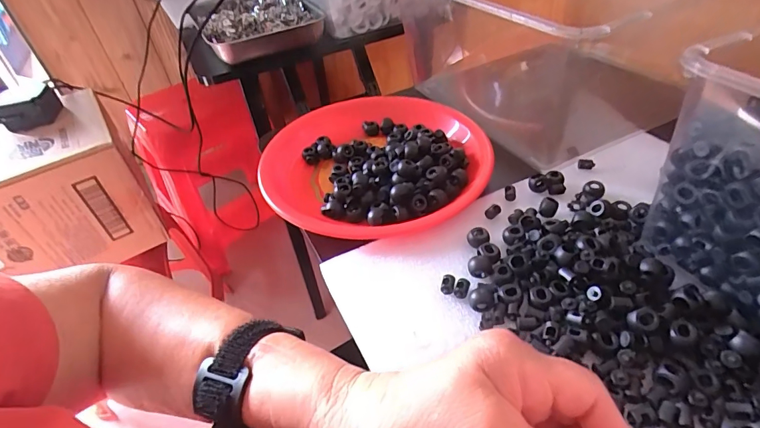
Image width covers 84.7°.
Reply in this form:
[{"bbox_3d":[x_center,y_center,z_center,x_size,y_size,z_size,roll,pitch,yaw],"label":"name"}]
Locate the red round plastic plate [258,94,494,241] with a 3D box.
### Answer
[{"bbox_3d":[-0.005,-0.062,0.428,0.225,0.028,0.221,-3,44,3],"label":"red round plastic plate"}]

